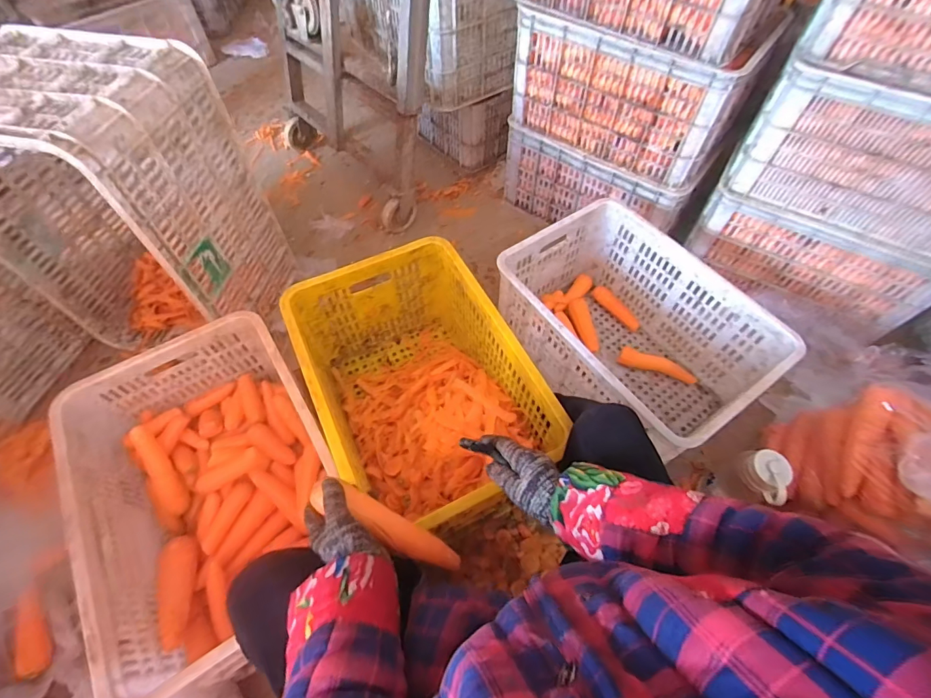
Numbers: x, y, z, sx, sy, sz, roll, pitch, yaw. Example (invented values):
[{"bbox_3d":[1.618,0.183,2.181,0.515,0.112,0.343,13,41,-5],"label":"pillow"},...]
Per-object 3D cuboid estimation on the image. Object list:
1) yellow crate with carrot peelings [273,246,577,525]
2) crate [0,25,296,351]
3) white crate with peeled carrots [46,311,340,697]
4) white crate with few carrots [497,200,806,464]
[{"bbox_3d":[-0.096,0.092,0.890,0.363,0.297,0.516,-23,61,-14],"label":"yellow crate with carrot peelings"},{"bbox_3d":[-0.701,-0.267,0.933,0.418,0.602,0.333,11,58,6],"label":"crate"},{"bbox_3d":[-0.421,0.242,0.764,0.359,0.232,0.510,-28,62,-17],"label":"white crate with peeled carrots"},{"bbox_3d":[0.349,-0.029,0.978,0.359,0.287,0.523,-29,63,-18],"label":"white crate with few carrots"}]

